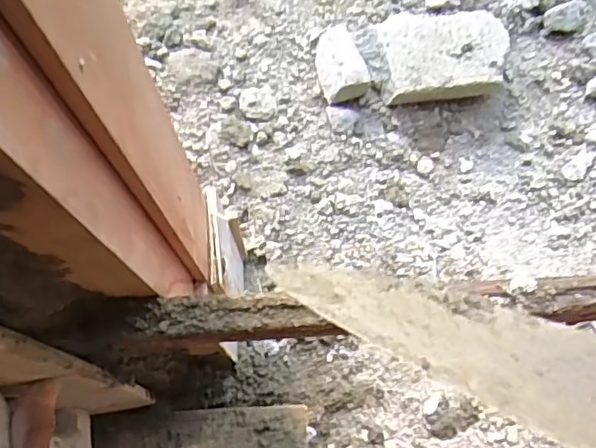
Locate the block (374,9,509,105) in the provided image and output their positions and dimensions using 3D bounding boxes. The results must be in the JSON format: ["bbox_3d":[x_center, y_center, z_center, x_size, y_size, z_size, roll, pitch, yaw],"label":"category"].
[{"bbox_3d":[0.176,-0.210,0.743,0.159,0.060,0.115,-3,72,-2],"label":"block"}]

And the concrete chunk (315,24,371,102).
[{"bbox_3d":[0.051,-0.207,0.743,0.054,0.039,0.107,-12,72,-3],"label":"concrete chunk"}]

